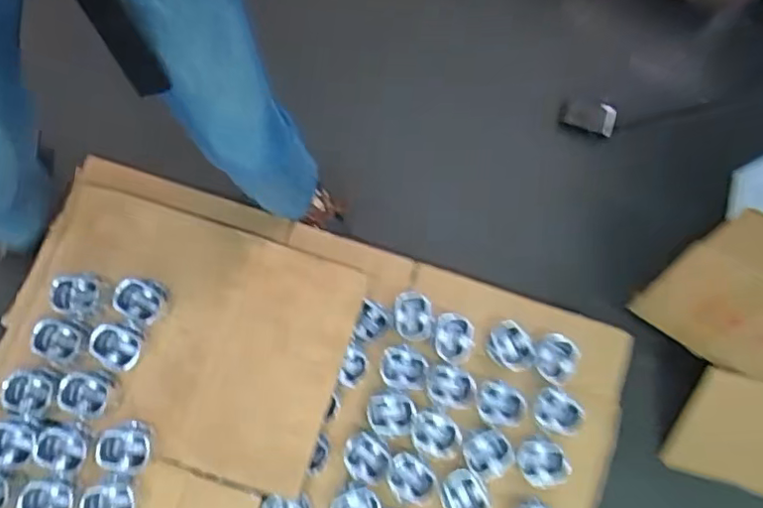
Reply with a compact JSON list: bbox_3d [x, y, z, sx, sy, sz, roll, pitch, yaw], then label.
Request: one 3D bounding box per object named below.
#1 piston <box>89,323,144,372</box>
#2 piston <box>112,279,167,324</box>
[{"bbox_3d":[-0.420,0.149,0.916,0.072,0.052,0.067,0,78,-1],"label":"piston"},{"bbox_3d":[-0.390,0.074,0.926,0.076,0.059,0.070,0,78,-1],"label":"piston"}]

